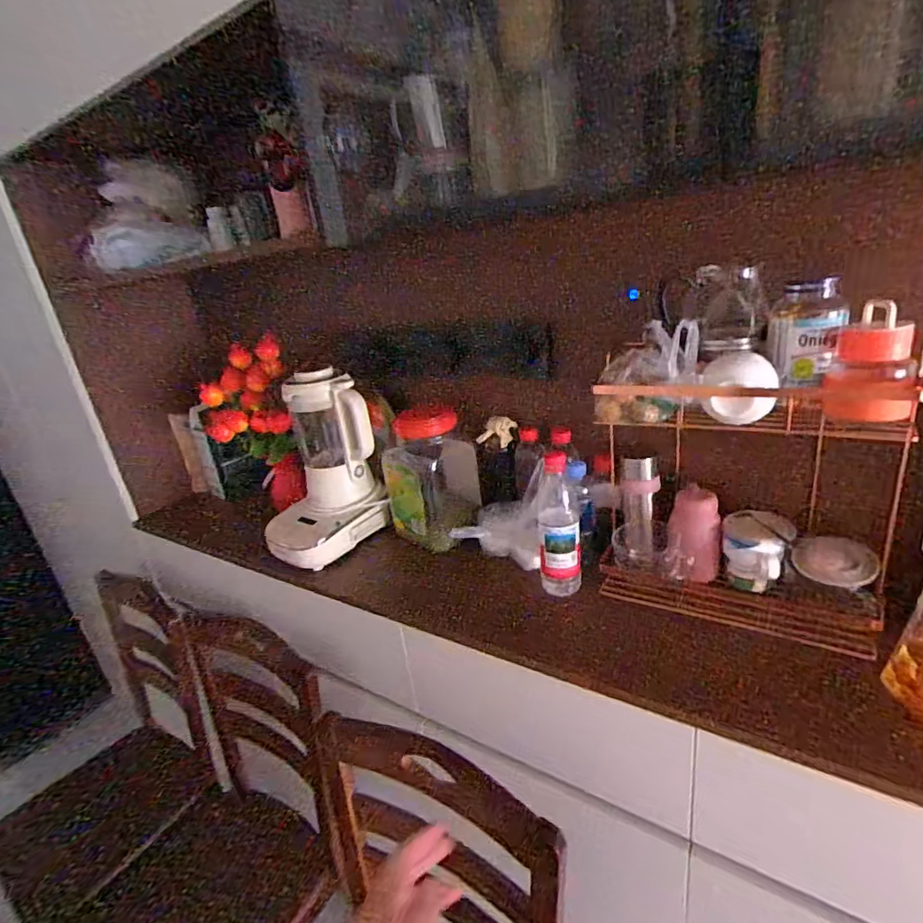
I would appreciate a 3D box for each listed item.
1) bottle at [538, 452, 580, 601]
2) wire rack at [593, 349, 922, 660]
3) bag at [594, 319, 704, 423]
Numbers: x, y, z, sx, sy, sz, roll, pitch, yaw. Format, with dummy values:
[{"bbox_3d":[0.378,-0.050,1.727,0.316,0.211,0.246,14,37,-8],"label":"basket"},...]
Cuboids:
[{"bbox_3d":[0.150,0.100,0.799,0.063,0.222,0.070,-4,22,8],"label":"bottle"},{"bbox_3d":[0.380,0.059,0.716,0.350,0.358,0.162,2,24,23],"label":"wire rack"},{"bbox_3d":[0.251,-0.122,0.683,0.131,0.111,0.108,6,25,31],"label":"bag"}]

